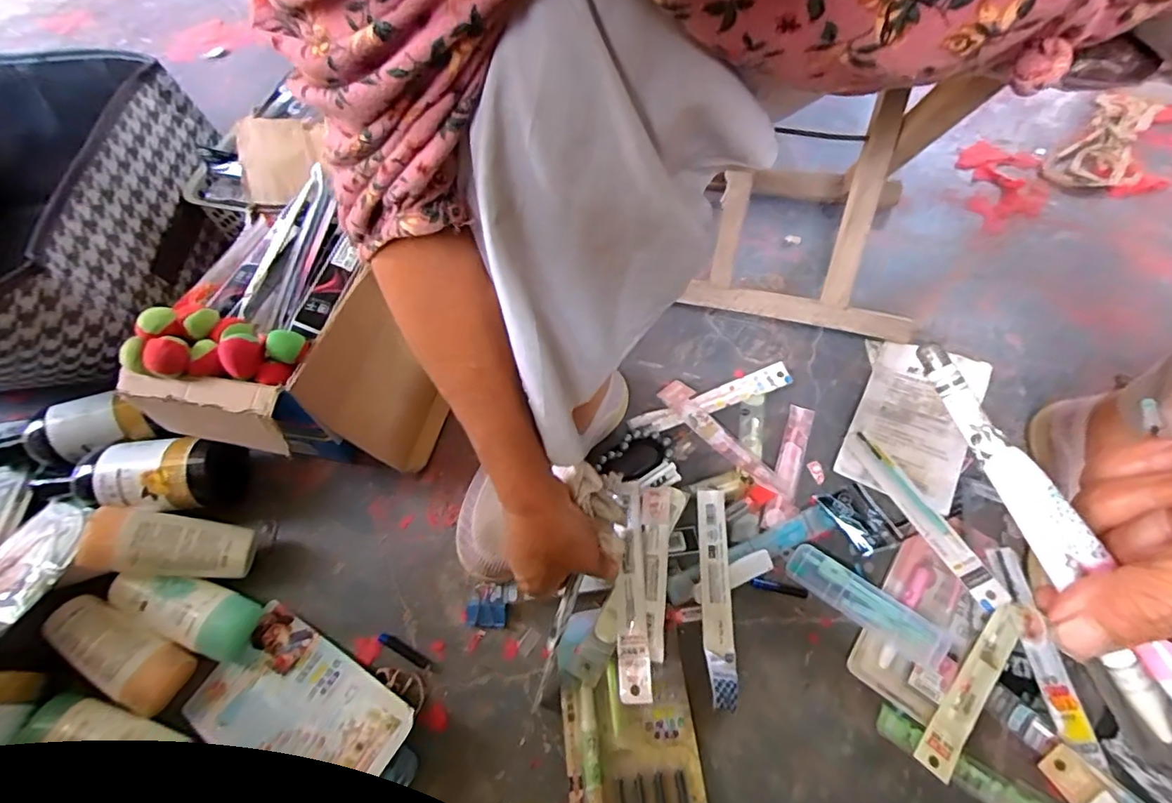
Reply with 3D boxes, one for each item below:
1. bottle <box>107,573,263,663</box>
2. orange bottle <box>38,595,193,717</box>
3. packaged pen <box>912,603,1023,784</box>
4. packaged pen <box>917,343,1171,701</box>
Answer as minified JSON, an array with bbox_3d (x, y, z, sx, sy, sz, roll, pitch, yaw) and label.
[{"bbox_3d":[-0.326,0.170,0.446,0.122,0.031,0.046,23,63,0],"label":"bottle"},{"bbox_3d":[-0.371,0.197,0.437,0.111,0.037,0.046,28,65,16],"label":"orange bottle"},{"bbox_3d":[0.302,0.220,0.425,0.026,0.009,0.150,40,68,21],"label":"packaged pen"},{"bbox_3d":[0.147,0.037,0.175,0.014,0.010,0.129,-28,79,-14],"label":"packaged pen"}]

